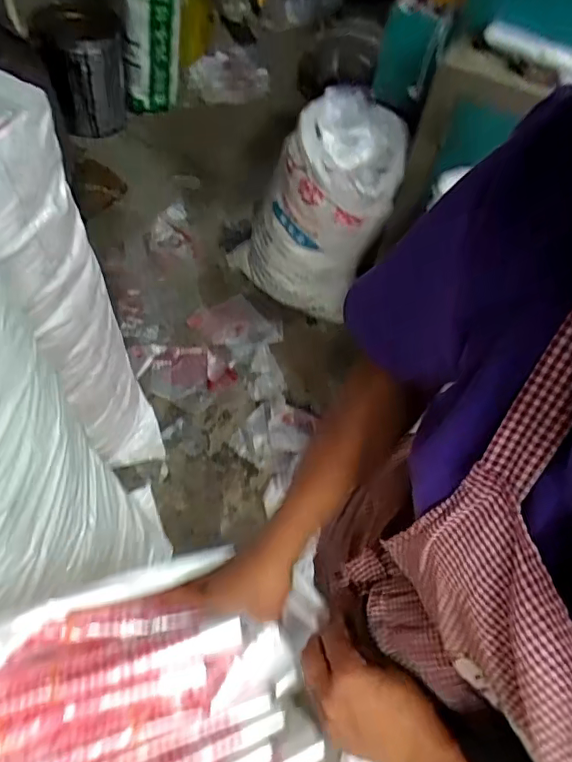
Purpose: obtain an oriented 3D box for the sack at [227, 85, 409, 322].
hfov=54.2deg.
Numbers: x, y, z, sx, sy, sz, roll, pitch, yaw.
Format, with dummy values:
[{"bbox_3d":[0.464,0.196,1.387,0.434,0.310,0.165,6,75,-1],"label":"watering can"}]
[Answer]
[{"bbox_3d":[0.080,-0.485,1.556,0.399,0.510,0.388,13,61,4],"label":"sack"}]

